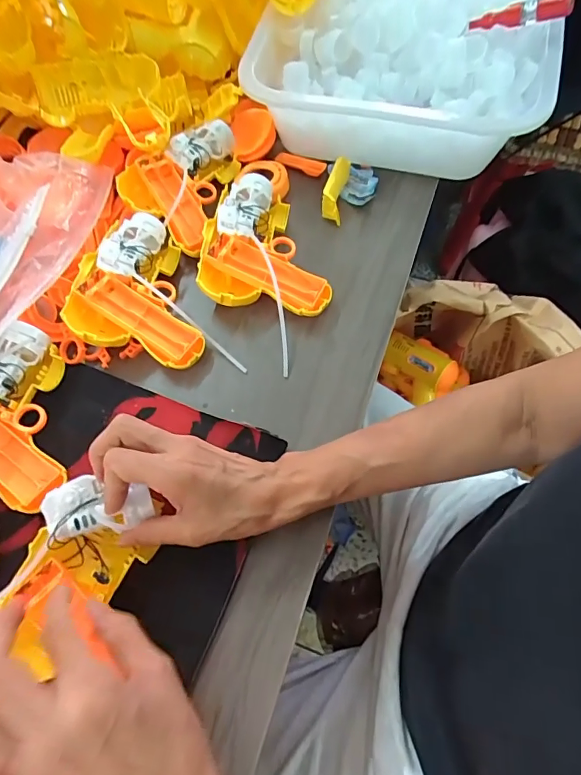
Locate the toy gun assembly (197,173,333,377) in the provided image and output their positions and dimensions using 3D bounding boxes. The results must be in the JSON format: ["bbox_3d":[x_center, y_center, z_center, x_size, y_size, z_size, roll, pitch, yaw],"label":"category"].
[{"bbox_3d":[-0.032,-0.116,0.429,0.108,0.040,0.196,-20,65,-7],"label":"toy gun assembly"}]

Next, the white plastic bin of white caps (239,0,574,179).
[{"bbox_3d":[0.140,-0.409,0.520,0.291,0.109,0.381,13,66,9],"label":"white plastic bin of white caps"}]

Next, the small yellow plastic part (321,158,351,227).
[{"bbox_3d":[0.050,-0.207,0.476,0.020,0.040,0.063,15,83,10],"label":"small yellow plastic part"}]

